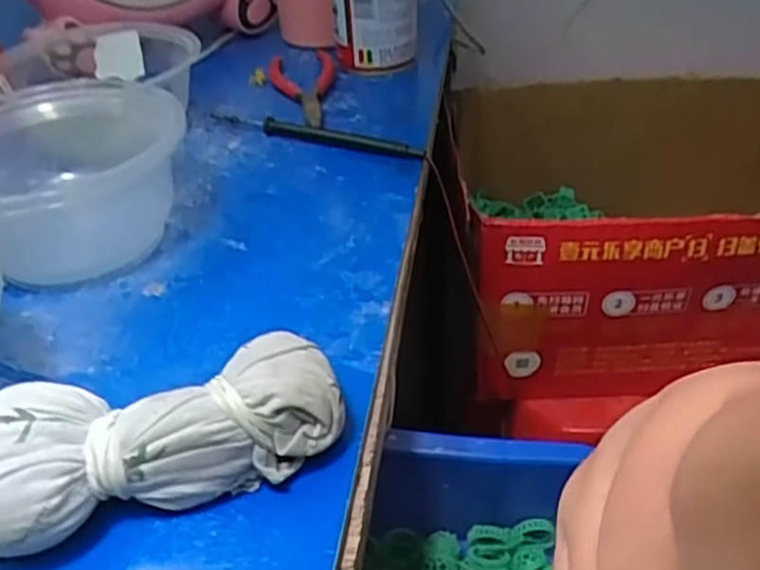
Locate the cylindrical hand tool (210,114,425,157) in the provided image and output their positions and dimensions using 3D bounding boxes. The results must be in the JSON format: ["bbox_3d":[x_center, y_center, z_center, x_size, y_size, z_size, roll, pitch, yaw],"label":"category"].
[{"bbox_3d":[-0.044,-0.099,0.500,0.156,0.012,0.012,13,40,20],"label":"cylindrical hand tool"}]

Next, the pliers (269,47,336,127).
[{"bbox_3d":[-0.055,-0.146,0.562,0.050,0.016,0.130,-7,37,-6],"label":"pliers"}]

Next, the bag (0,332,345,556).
[{"bbox_3d":[-0.079,0.057,0.271,0.132,0.043,0.048,-14,38,-14],"label":"bag"}]

